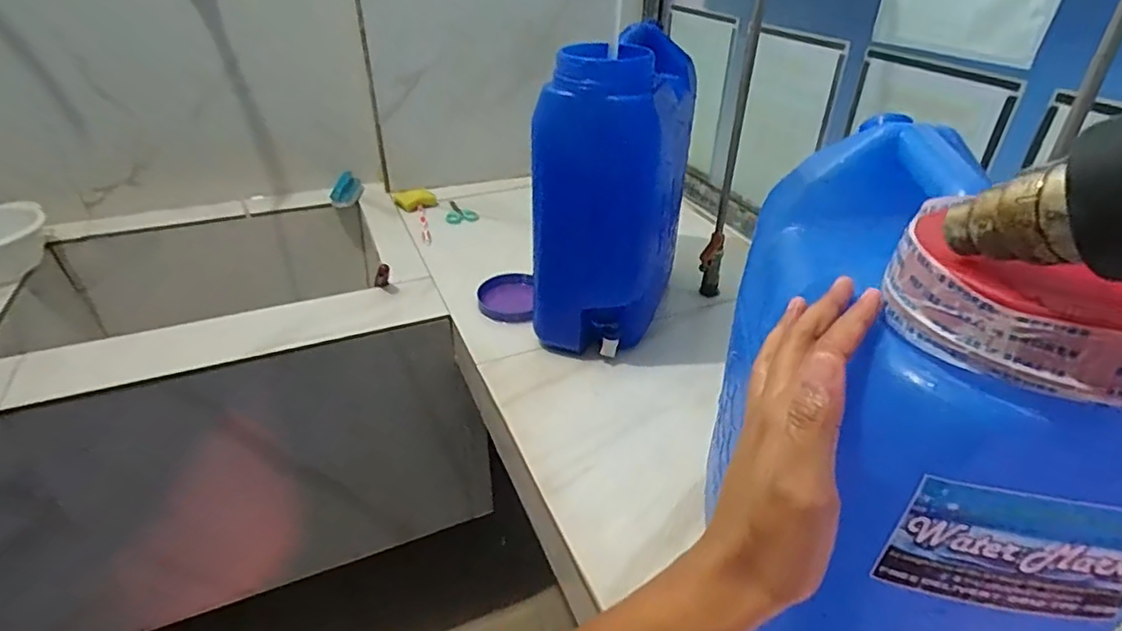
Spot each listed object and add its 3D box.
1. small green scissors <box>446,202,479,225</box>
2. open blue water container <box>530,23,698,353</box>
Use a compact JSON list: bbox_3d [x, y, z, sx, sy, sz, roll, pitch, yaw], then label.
[{"bbox_3d":[-0.217,-0.220,1.265,0.066,0.006,0.116,-13,36,-19],"label":"small green scissors"},{"bbox_3d":[0.075,-0.173,0.851,0.187,0.400,0.273,8,35,10],"label":"open blue water container"}]

